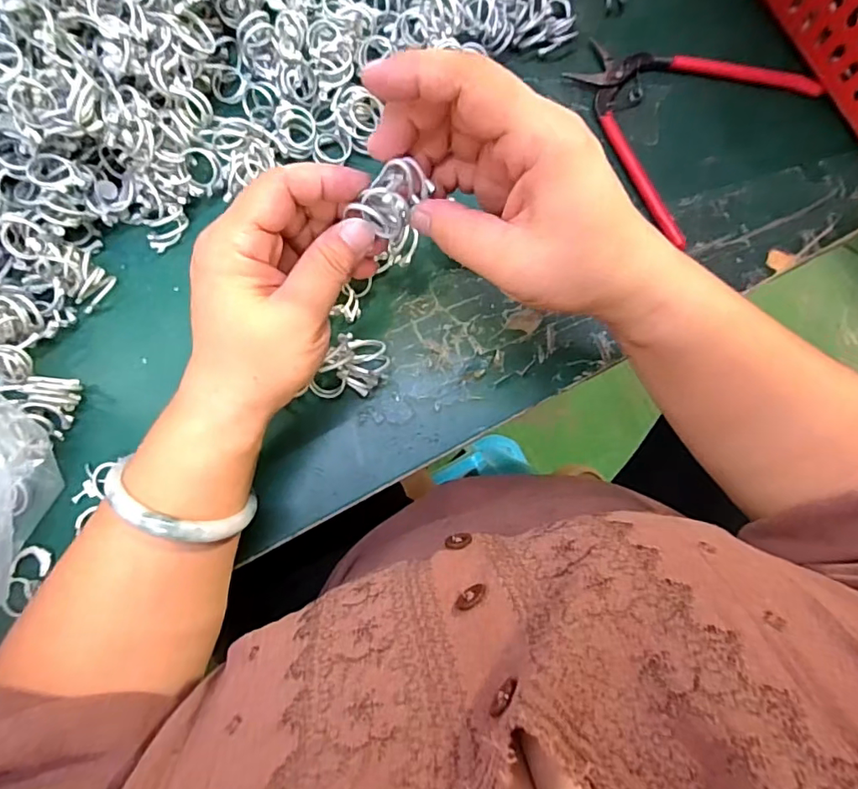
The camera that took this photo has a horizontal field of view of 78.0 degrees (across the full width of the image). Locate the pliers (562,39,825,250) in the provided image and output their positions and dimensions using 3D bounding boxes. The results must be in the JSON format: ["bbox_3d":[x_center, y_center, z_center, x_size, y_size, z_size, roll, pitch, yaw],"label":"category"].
[{"bbox_3d":[0.158,-0.187,0.346,0.127,0.009,0.147,40,82,4],"label":"pliers"}]

